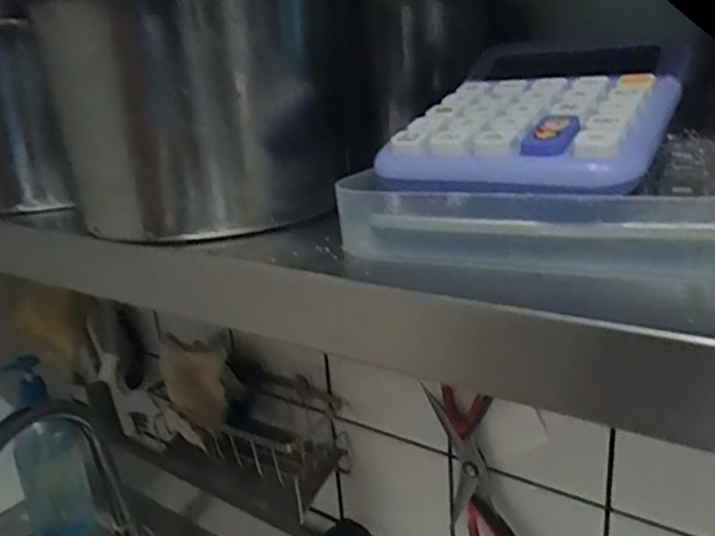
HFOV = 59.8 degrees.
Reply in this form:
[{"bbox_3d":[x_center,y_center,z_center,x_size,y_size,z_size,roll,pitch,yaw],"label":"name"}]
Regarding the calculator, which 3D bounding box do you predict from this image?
[{"bbox_3d":[0.072,-0.063,0.236,0.085,0.011,0.124,10,39,31],"label":"calculator"}]

